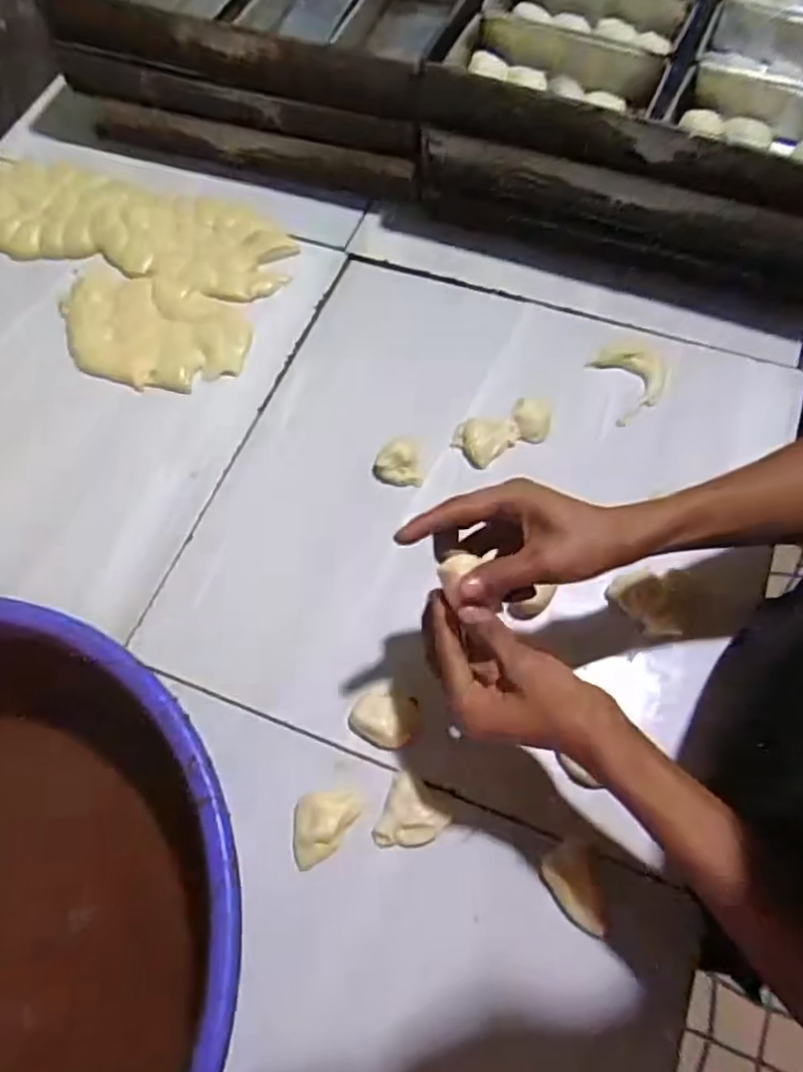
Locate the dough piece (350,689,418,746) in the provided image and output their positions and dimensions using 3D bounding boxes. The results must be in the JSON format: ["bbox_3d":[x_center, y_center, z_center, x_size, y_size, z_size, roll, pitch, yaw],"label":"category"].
[{"bbox_3d":[-0.013,0.142,0.536,0.049,0.012,0.044,19,68,13],"label":"dough piece"}]

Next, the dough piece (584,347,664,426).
[{"bbox_3d":[0.227,-0.154,0.665,0.066,0.011,0.078,-20,65,-4],"label":"dough piece"}]

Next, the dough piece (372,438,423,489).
[{"bbox_3d":[-0.005,-0.065,0.630,0.041,0.029,0.040,-13,65,-1],"label":"dough piece"}]

